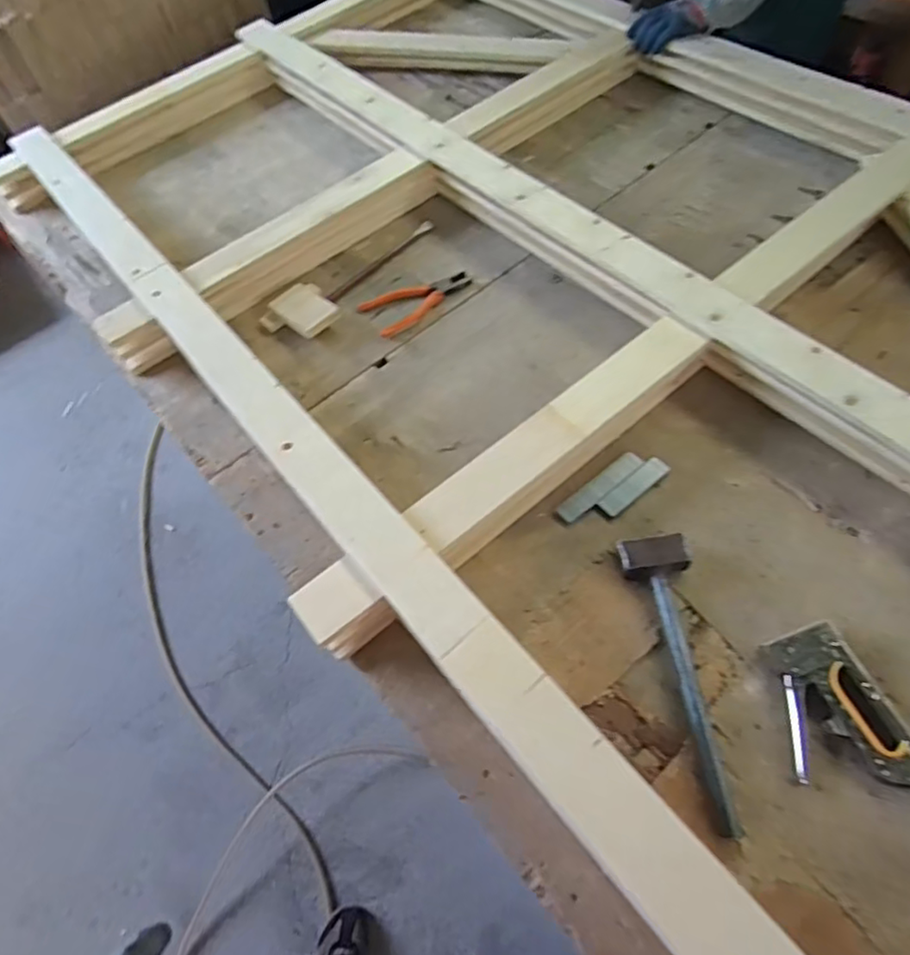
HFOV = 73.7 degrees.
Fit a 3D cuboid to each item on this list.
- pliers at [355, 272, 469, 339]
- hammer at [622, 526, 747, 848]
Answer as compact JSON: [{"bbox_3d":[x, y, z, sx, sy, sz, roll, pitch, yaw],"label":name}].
[{"bbox_3d":[-0.064,-0.307,1.032,0.181,0.013,0.099,-30,60,-11],"label":"pliers"},{"bbox_3d":[0.242,0.210,0.666,0.083,0.038,0.316,-4,59,5],"label":"hammer"}]

